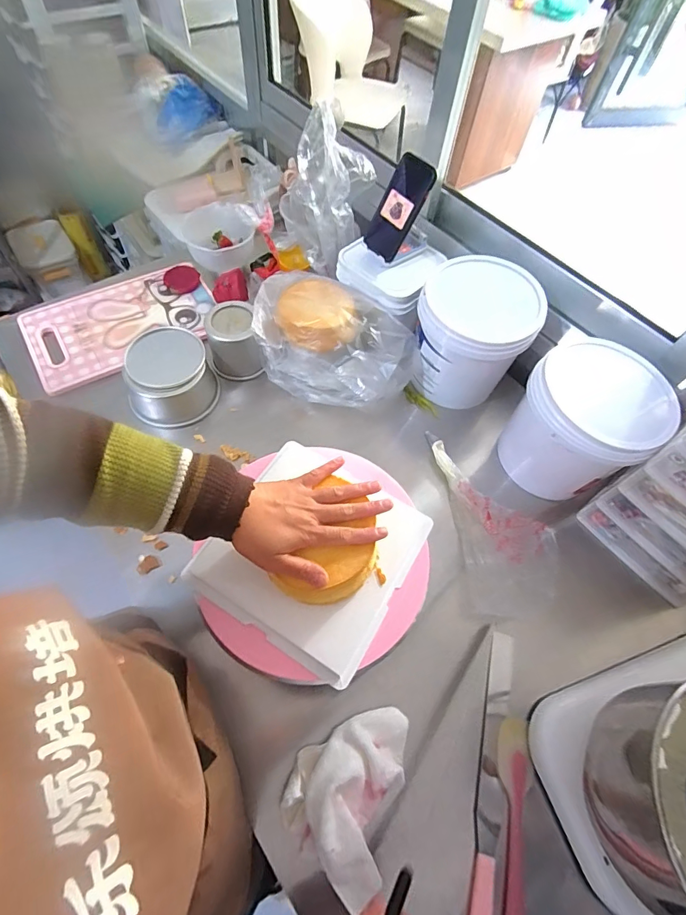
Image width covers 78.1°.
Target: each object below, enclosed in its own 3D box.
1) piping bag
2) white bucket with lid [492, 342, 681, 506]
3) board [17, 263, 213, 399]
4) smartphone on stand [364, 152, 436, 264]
[{"bbox_3d":[0.252,0.094,0.692,0.153,0.020,0.310,-4,62,-6],"label":"piping bag"},{"bbox_3d":[0.372,-0.042,0.695,0.186,0.221,0.173,2,61,-3],"label":"white bucket with lid"},{"bbox_3d":[-0.440,-0.274,0.849,0.350,0.019,0.216,-29,68,-16],"label":"board"},{"bbox_3d":[0.097,-0.433,0.740,0.092,0.125,0.080,-36,69,-21],"label":"smartphone on stand"}]

